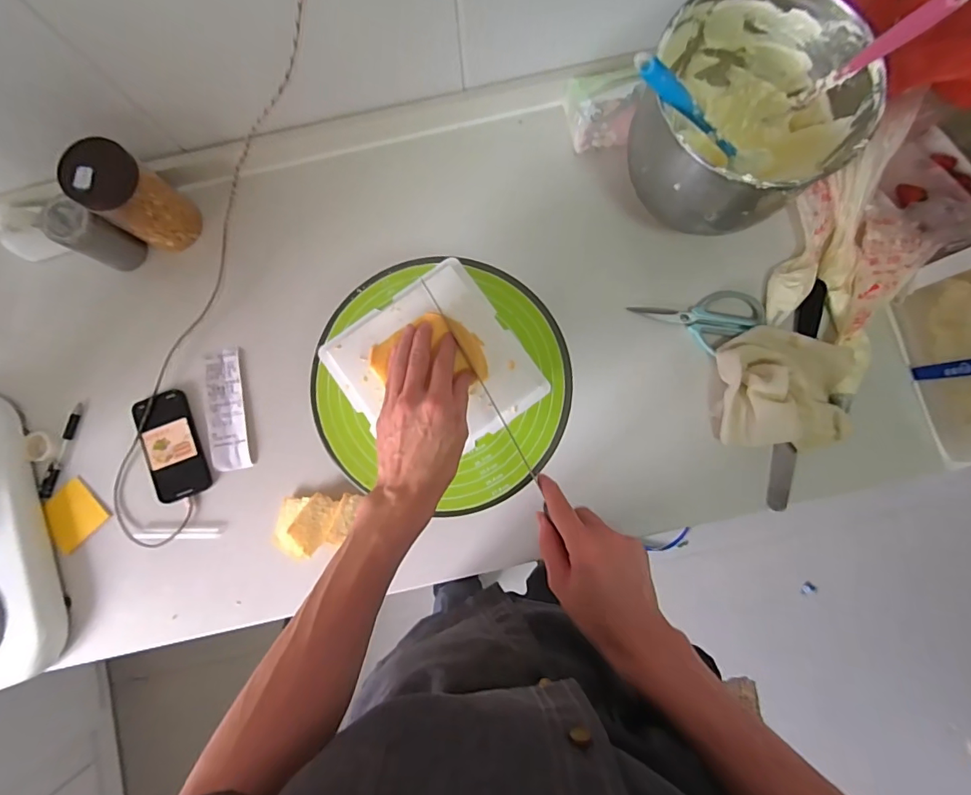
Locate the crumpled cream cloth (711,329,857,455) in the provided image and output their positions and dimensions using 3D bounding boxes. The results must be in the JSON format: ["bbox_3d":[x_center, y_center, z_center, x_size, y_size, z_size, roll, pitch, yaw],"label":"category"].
[{"bbox_3d":[0.394,-0.013,0.622,0.172,0.059,0.155,4,85,1],"label":"crumpled cream cloth"}]

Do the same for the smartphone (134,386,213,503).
[{"bbox_3d":[-0.434,0.068,0.656,0.072,0.010,0.146,-20,84,-1],"label":"smartphone"}]

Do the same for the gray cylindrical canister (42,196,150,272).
[{"bbox_3d":[-0.527,-0.215,0.636,0.066,0.091,0.056,25,85,3],"label":"gray cylindrical canister"}]

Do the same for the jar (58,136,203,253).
[{"bbox_3d":[-0.452,-0.256,0.613,0.078,0.126,0.083,0,84,1],"label":"jar"}]

